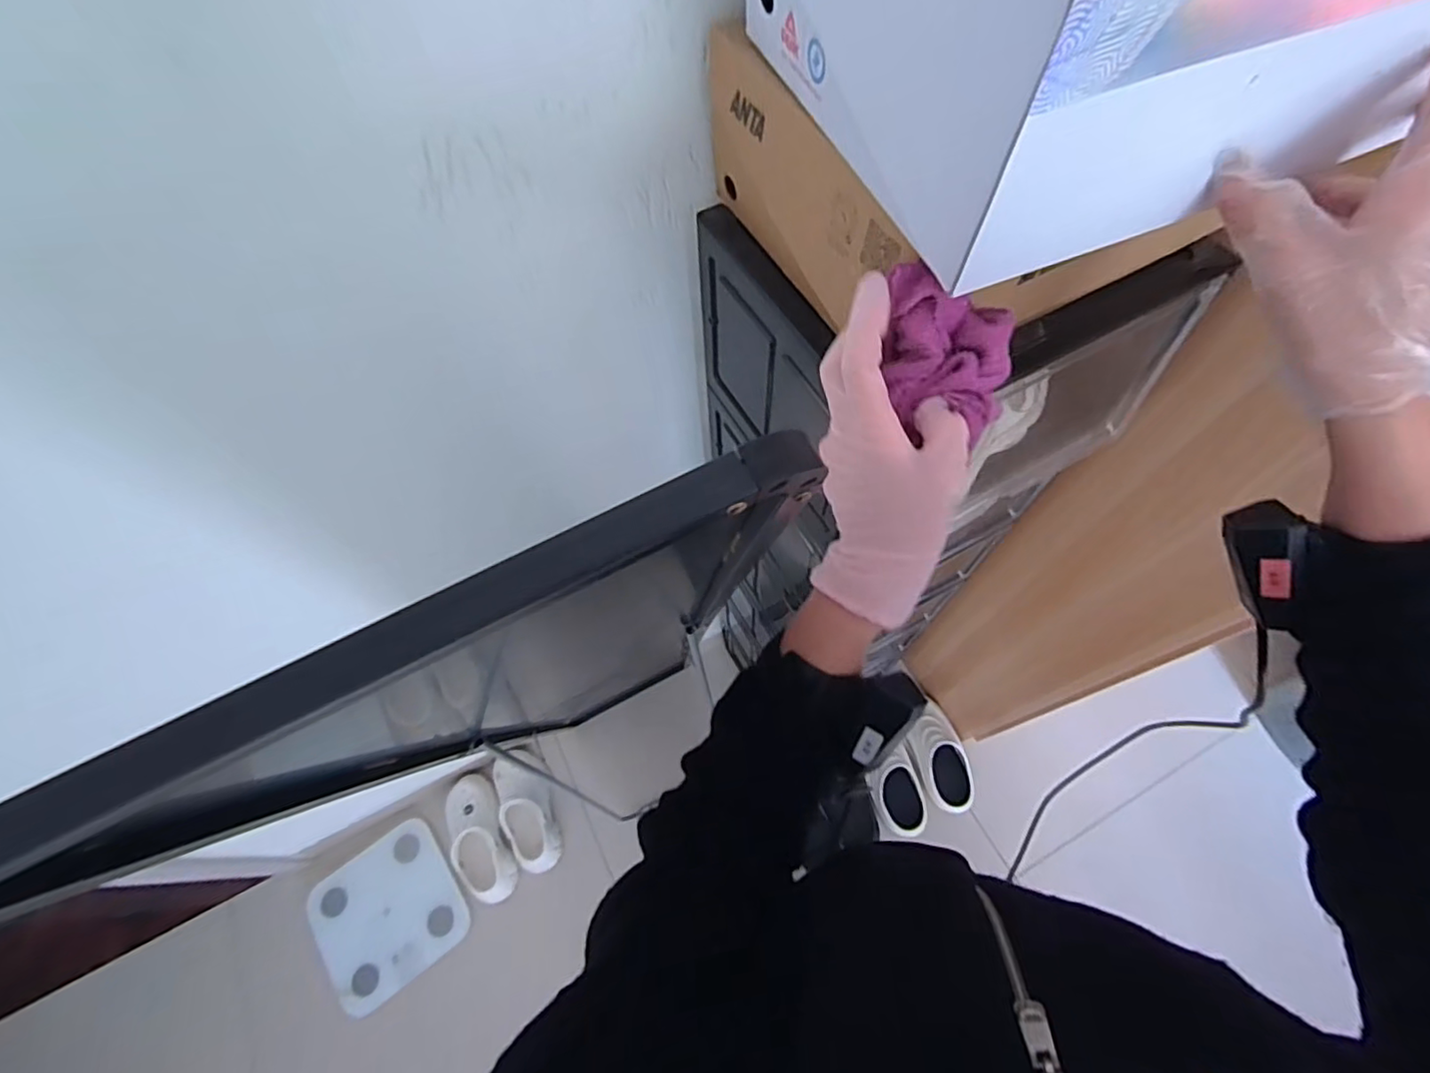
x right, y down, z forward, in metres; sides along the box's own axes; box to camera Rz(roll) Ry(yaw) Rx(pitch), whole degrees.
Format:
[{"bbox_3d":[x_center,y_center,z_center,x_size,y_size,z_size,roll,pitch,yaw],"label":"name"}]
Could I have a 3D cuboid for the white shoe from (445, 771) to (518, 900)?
[{"bbox_3d":[-0.502,0.645,1.321,0.109,0.083,0.258,-22,66,-9],"label":"white shoe"}]

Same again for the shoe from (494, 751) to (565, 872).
[{"bbox_3d":[-0.414,0.598,1.357,0.097,0.081,0.261,-20,65,-8],"label":"shoe"}]

